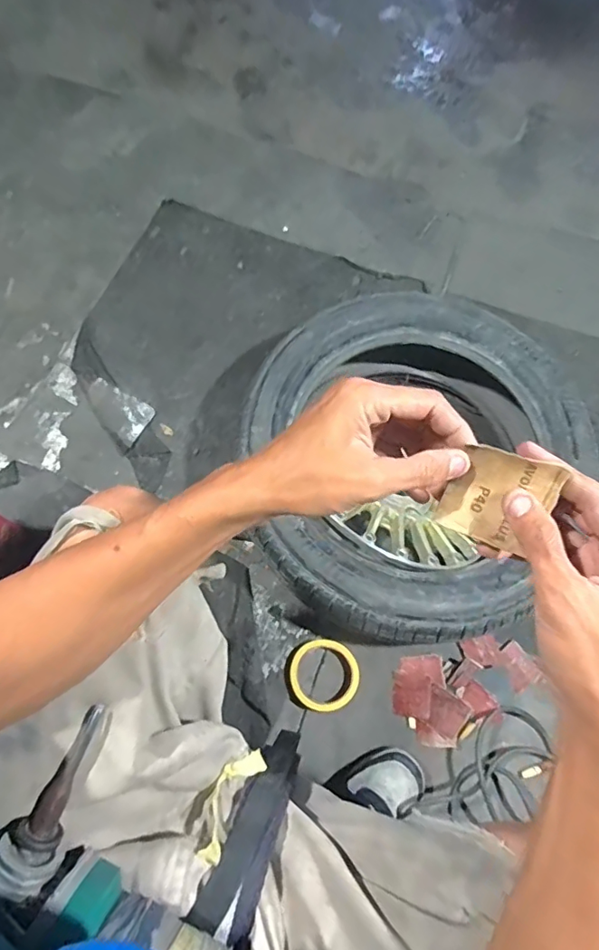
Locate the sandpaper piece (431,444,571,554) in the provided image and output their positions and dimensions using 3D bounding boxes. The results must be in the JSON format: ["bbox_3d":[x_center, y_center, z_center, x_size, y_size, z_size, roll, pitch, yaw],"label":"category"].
[{"bbox_3d":[0.121,0.015,0.311,0.055,0.011,0.061,33,115,21],"label":"sandpaper piece"}]

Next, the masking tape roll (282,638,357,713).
[{"bbox_3d":[0.031,0.285,0.729,0.102,0.021,0.096,1,70,-2],"label":"masking tape roll"}]

